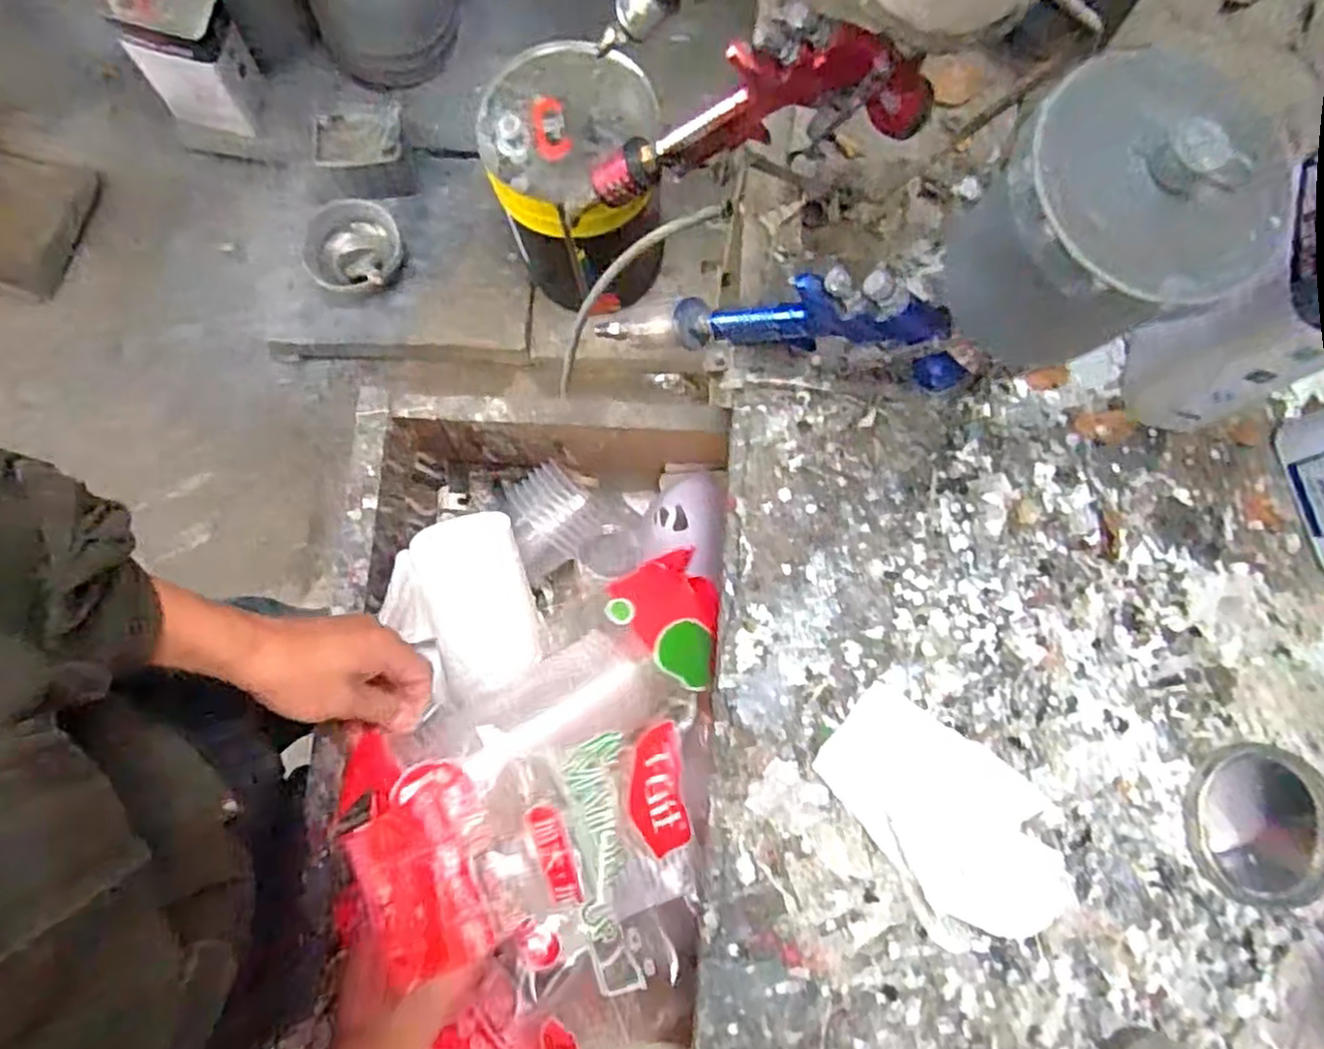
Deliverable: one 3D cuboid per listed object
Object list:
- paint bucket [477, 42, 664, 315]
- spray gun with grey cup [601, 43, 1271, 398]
[{"bbox_3d":[-0.142,-0.547,1.237,0.247,0.352,0.306,-15,80,-3],"label":"paint bucket"},{"bbox_3d":[0.135,-0.131,0.426,0.137,0.372,0.109,-16,98,-24],"label":"spray gun with grey cup"}]

